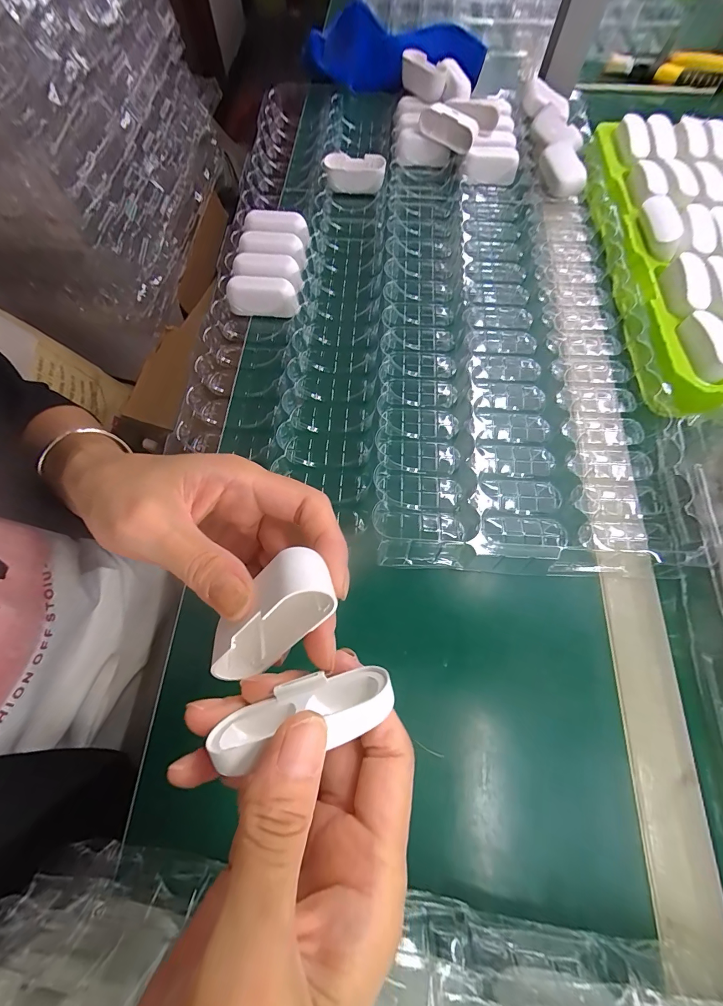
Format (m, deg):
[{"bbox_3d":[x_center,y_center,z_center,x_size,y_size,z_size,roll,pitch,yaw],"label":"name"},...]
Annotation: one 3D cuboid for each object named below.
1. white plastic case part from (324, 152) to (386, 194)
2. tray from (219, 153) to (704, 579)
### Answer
[{"bbox_3d":[-0.006,-0.364,0.397,0.063,0.021,0.029,14,70,5],"label":"white plastic case part"},{"bbox_3d":[0.065,-0.162,0.340,0.345,0.043,0.446,1,69,0],"label":"tray"}]

